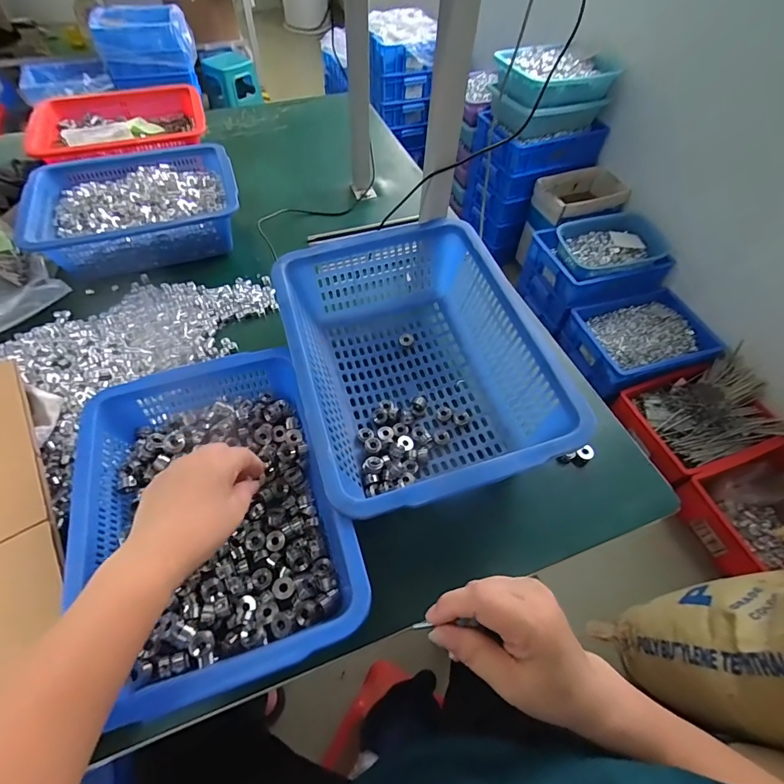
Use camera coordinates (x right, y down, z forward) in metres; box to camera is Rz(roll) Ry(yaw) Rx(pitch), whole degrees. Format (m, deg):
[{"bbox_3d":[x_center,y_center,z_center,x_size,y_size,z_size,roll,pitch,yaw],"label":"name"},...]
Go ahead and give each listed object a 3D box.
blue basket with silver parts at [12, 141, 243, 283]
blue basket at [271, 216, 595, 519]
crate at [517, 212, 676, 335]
[{"bbox_3d":[-0.424,-0.321,0.714,0.307,0.083,0.249,-13,57,-11],"label":"blue basket with silver parts"},{"bbox_3d":[0.020,-0.032,0.507,0.261,0.130,0.352,-15,57,-12],"label":"blue basket"},{"bbox_3d":[0.817,-0.486,1.683,0.481,0.271,0.362,-19,58,-15],"label":"crate"}]

